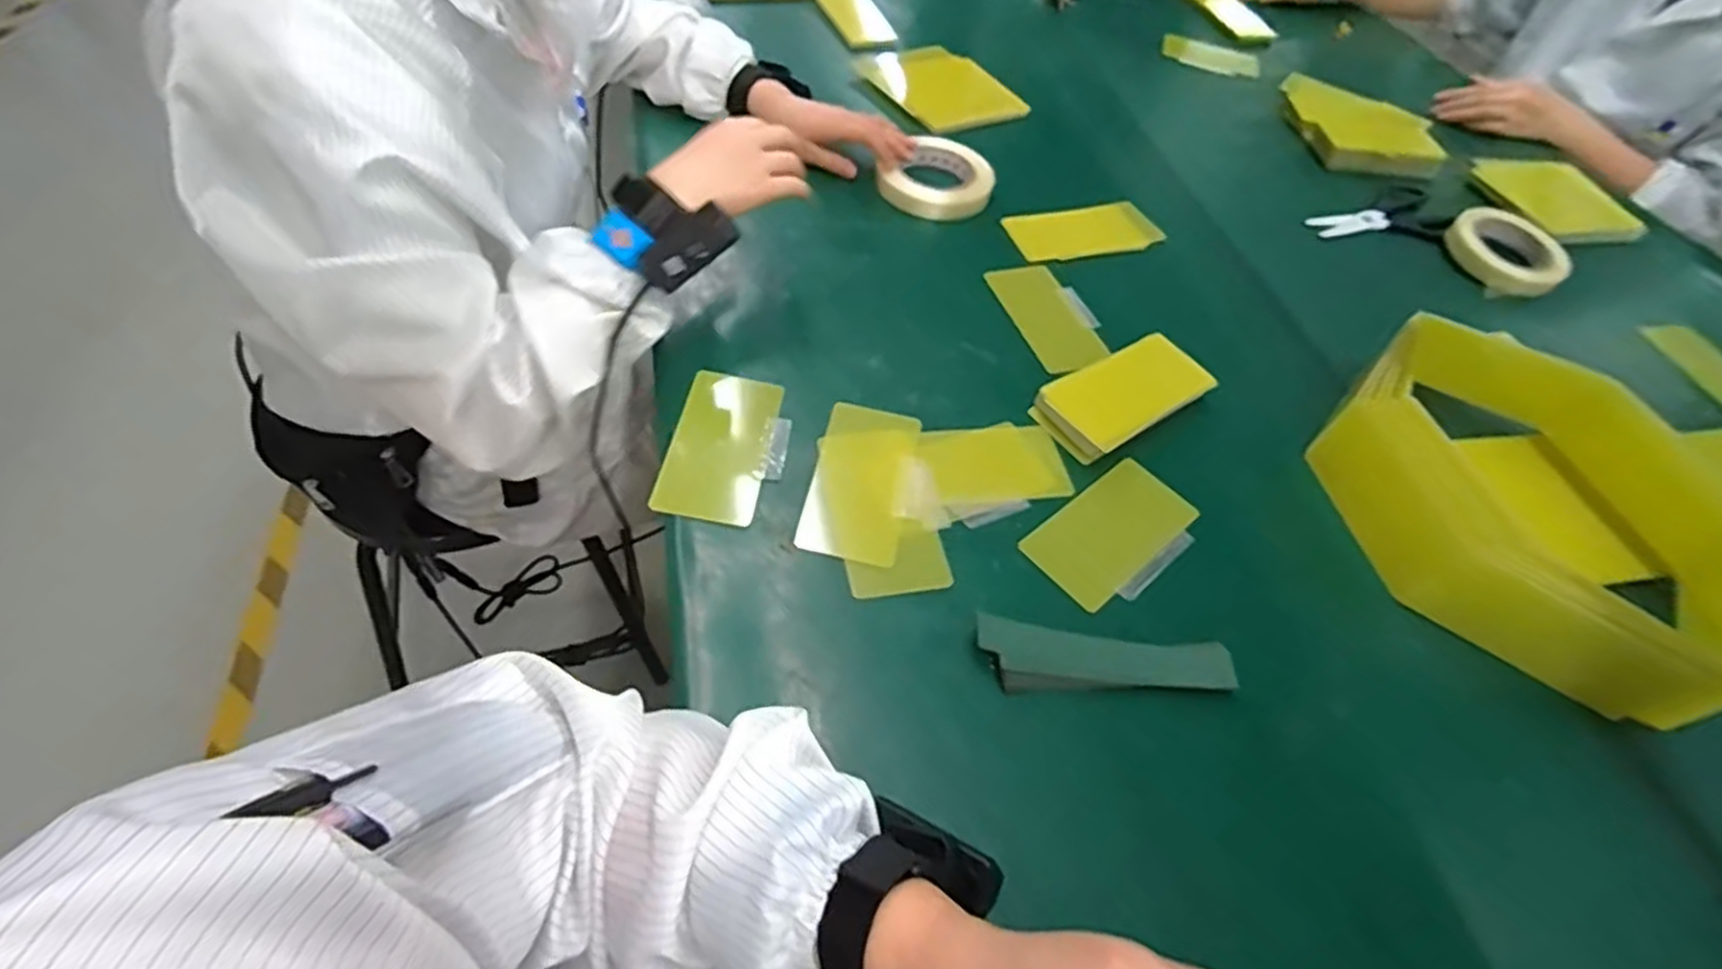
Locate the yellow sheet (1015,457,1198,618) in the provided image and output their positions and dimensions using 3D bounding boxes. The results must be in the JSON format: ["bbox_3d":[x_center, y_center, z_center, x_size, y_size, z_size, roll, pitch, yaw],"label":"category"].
[{"bbox_3d":[0.184,0.033,0.559,0.137,0.004,0.070,-32,63,-28],"label":"yellow sheet"}]

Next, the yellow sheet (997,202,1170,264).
[{"bbox_3d":[0.230,-0.260,0.784,0.158,0.005,0.069,-16,64,-18],"label":"yellow sheet"}]

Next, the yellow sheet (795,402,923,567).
[{"bbox_3d":[0.001,-0.005,0.553,0.068,0.006,0.138,13,53,2],"label":"yellow sheet"}]

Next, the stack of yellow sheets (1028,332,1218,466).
[{"bbox_3d":[0.216,-0.074,0.626,0.145,0.033,0.073,-28,61,-26],"label":"stack of yellow sheets"}]

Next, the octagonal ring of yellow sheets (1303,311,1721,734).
[{"bbox_3d":[0.506,0.001,0.576,0.270,0.073,0.289,36,56,19],"label":"octagonal ring of yellow sheets"}]

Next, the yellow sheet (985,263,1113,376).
[{"bbox_3d":[0.173,-0.155,0.705,0.067,0.005,0.133,-15,58,-16],"label":"yellow sheet"}]

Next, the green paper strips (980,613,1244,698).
[{"bbox_3d":[0.154,0.110,0.479,0.162,0.024,0.046,5,52,-4],"label":"green paper strips"}]

